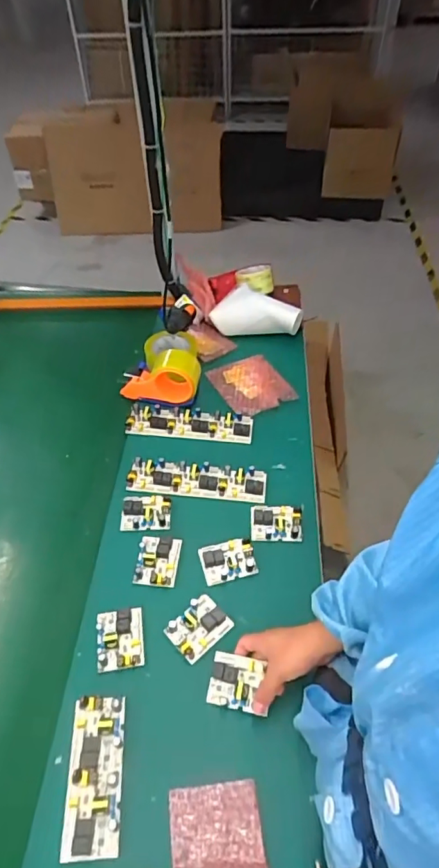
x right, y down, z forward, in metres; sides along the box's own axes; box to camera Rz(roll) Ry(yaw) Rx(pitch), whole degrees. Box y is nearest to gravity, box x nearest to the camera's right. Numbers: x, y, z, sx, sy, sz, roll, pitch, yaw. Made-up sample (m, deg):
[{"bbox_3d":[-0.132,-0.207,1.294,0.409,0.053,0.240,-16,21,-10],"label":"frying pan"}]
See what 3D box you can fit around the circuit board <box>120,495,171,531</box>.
[{"bbox_3d":[-0.121,0.128,0.835,0.080,0.021,0.059,-2,48,2],"label":"circuit board"}]

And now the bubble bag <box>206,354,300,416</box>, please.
[{"bbox_3d":[0.063,-0.106,1.040,0.126,0.015,0.161,-20,50,-14],"label":"bubble bag"}]

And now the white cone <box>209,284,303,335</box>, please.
[{"bbox_3d":[0.082,-0.273,1.140,0.200,0.080,0.080,0,48,3],"label":"white cone"}]

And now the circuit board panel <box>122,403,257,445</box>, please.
[{"bbox_3d":[-0.057,-0.021,0.968,0.235,0.021,0.071,5,48,8],"label":"circuit board panel"}]

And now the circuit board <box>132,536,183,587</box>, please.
[{"bbox_3d":[-0.095,0.192,0.775,0.063,0.018,0.079,1,48,5],"label":"circuit board"}]

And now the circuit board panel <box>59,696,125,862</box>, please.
[{"bbox_3d":[-0.148,0.403,0.603,0.064,0.013,0.159,-5,48,-1],"label":"circuit board panel"}]

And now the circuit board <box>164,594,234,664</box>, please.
[{"bbox_3d":[-0.029,0.270,0.709,0.080,0.014,0.063,-38,56,-27],"label":"circuit board"}]

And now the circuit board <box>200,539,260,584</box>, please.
[{"bbox_3d":[0.013,0.195,0.780,0.082,0.013,0.060,-13,49,-8],"label":"circuit board"}]

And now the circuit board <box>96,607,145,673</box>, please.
[{"bbox_3d":[-0.139,0.282,0.702,0.062,0.015,0.083,-9,48,-5],"label":"circuit board"}]

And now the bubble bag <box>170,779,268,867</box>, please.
[{"bbox_3d":[-0.003,0.443,0.556,0.098,0.016,0.096,-7,48,-3],"label":"bubble bag"}]

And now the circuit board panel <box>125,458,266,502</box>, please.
[{"bbox_3d":[-0.039,0.078,0.880,0.235,0.019,0.066,3,48,6],"label":"circuit board panel"}]

